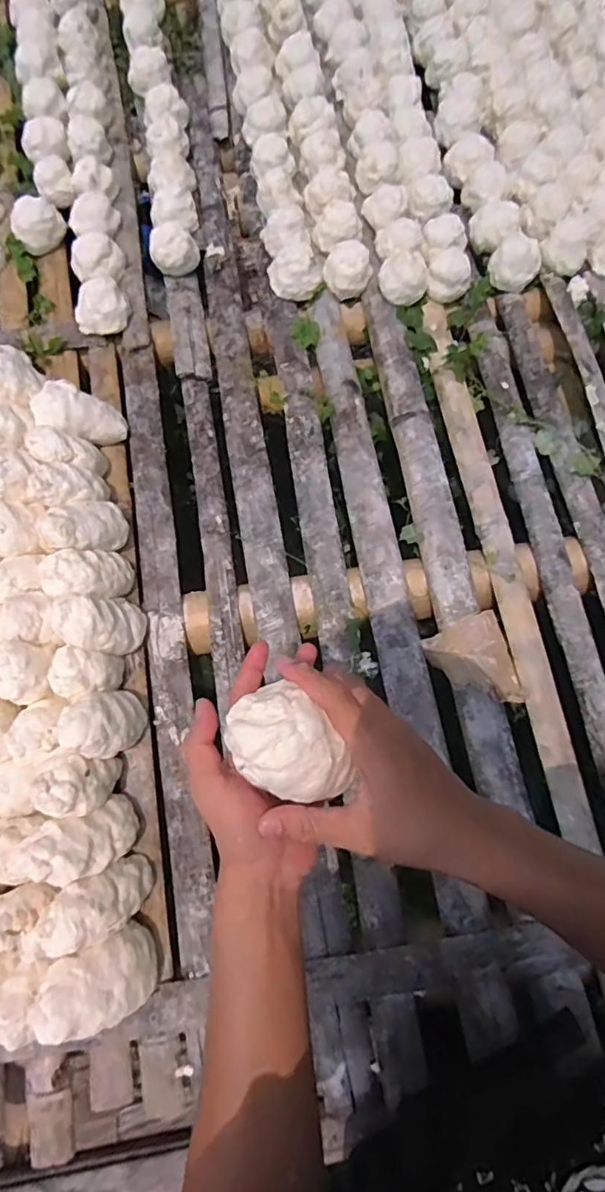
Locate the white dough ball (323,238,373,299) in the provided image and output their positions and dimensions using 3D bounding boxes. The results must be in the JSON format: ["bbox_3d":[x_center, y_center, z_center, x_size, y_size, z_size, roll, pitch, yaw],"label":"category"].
[{"bbox_3d":[0.069,-0.501,0.857,0.070,0.057,0.069,0,72,1],"label":"white dough ball"}]

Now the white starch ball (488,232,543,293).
[{"bbox_3d":[0.321,-0.500,0.856,0.077,0.067,0.070,0,72,1],"label":"white starch ball"}]

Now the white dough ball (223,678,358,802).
[{"bbox_3d":[-0.008,0.101,0.373,0.057,0.055,0.081,-36,75,-10],"label":"white dough ball"}]

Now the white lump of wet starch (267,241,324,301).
[{"bbox_3d":[-0.011,-0.492,0.846,0.082,0.043,0.080,-1,72,1],"label":"white lump of wet starch"}]

